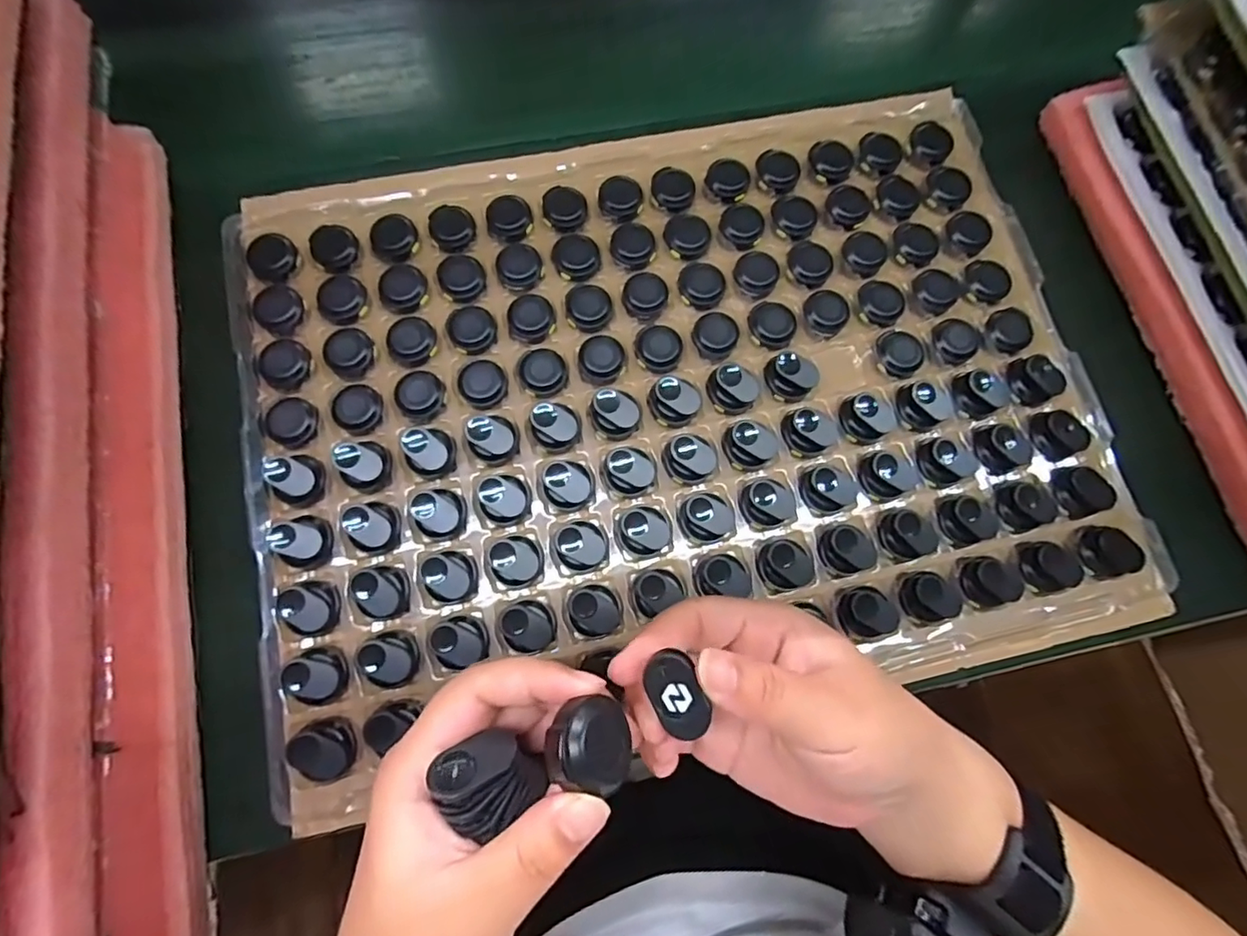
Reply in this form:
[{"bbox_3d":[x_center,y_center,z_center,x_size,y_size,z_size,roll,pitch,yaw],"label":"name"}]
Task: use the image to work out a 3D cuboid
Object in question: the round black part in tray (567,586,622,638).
[{"bbox_3d":[-0.016,0.077,0.304,0.026,0.015,0.027,-15,77,-5],"label":"round black part in tray"}]

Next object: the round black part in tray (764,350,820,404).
[{"bbox_3d":[0.104,-0.057,0.340,0.030,0.013,0.029,0,76,-2],"label":"round black part in tray"}]

